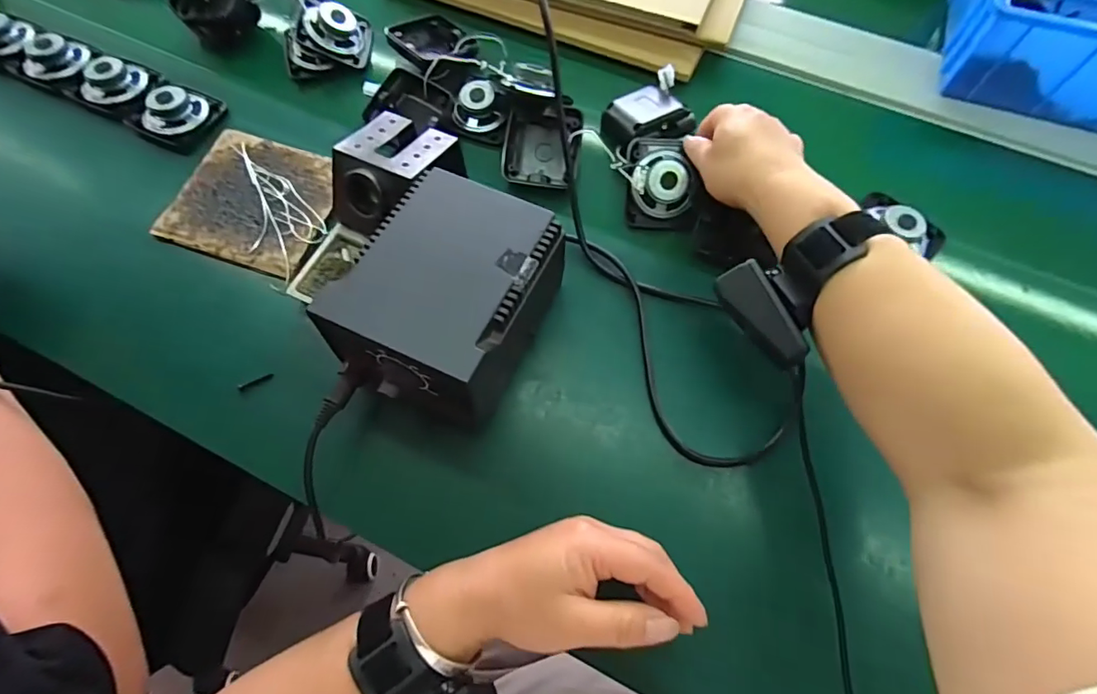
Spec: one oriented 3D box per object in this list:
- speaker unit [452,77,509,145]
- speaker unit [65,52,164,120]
[{"bbox_3d":[-0.063,-0.221,0.479,0.050,0.029,0.044,11,70,5],"label":"speaker unit"},{"bbox_3d":[-0.416,-0.253,0.486,0.061,0.027,0.060,21,71,8],"label":"speaker unit"}]

